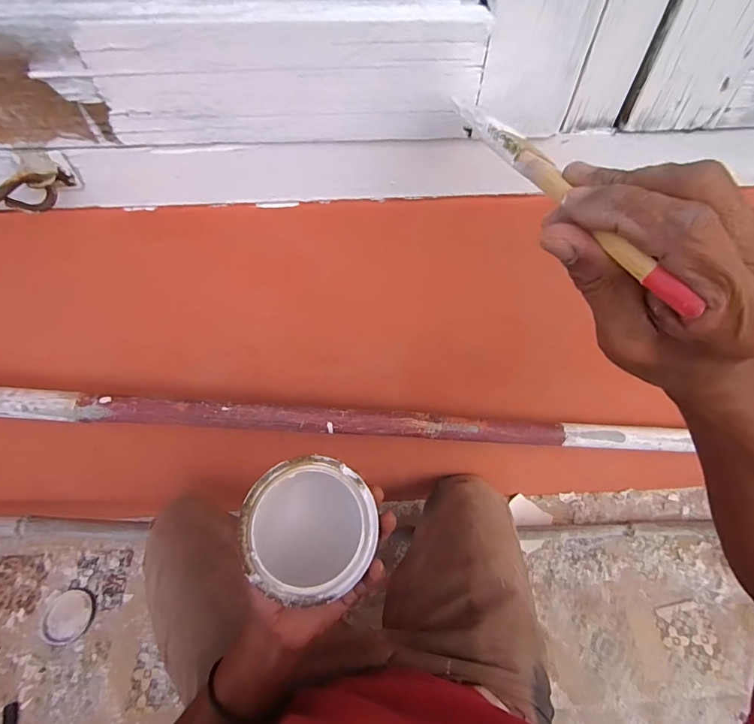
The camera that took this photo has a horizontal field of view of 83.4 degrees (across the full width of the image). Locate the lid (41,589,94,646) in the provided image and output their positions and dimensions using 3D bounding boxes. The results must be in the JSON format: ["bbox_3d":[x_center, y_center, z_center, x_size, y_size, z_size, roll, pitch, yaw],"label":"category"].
[{"bbox_3d":[-0.590,0.487,0.809,0.086,0.006,0.088,0,56,0],"label":"lid"}]

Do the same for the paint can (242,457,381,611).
[{"bbox_3d":[-0.056,0.147,0.355,0.105,0.105,0.097,0,56,0],"label":"paint can"}]

